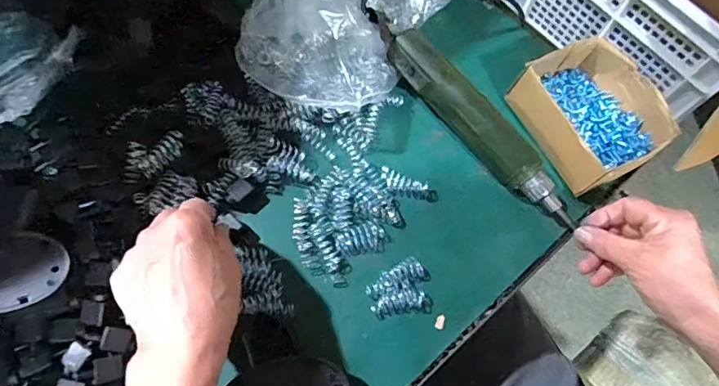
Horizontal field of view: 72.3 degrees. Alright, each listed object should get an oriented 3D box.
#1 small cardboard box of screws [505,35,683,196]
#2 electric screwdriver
[{"bbox_3d":[0.224,-0.080,0.469,0.117,0.051,0.129,-30,74,-15],"label":"small cardboard box of screws"},{"bbox_3d":[0.108,-0.066,0.462,0.041,0.035,0.237,-39,83,-15],"label":"electric screwdriver"}]

